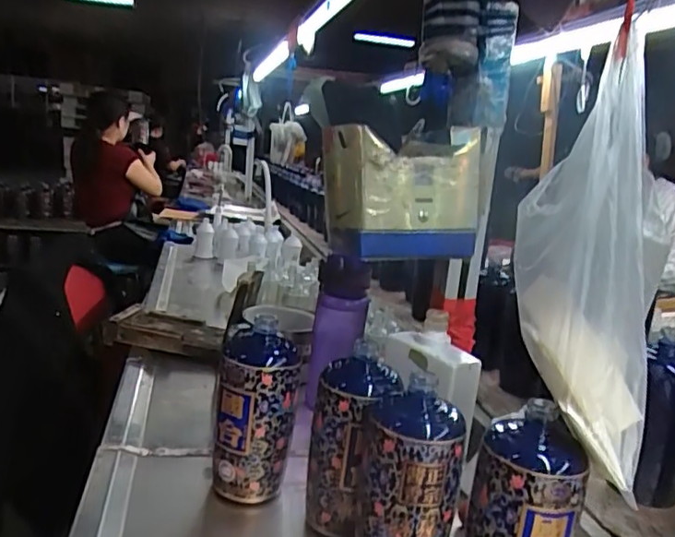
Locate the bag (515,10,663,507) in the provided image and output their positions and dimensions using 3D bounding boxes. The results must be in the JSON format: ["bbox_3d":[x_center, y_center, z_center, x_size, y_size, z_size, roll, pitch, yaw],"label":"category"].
[{"bbox_3d":[0.195,-0.013,0.464,0.110,0.288,0.108,10,12,20],"label":"bag"}]

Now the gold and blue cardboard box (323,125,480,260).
[{"bbox_3d":[0.067,-0.083,0.649,0.154,0.128,0.104,3,12,-11],"label":"gold and blue cardboard box"}]

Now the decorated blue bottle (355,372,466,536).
[{"bbox_3d":[0.057,0.189,0.510,0.083,0.174,0.070,7,12,9],"label":"decorated blue bottle"}]

